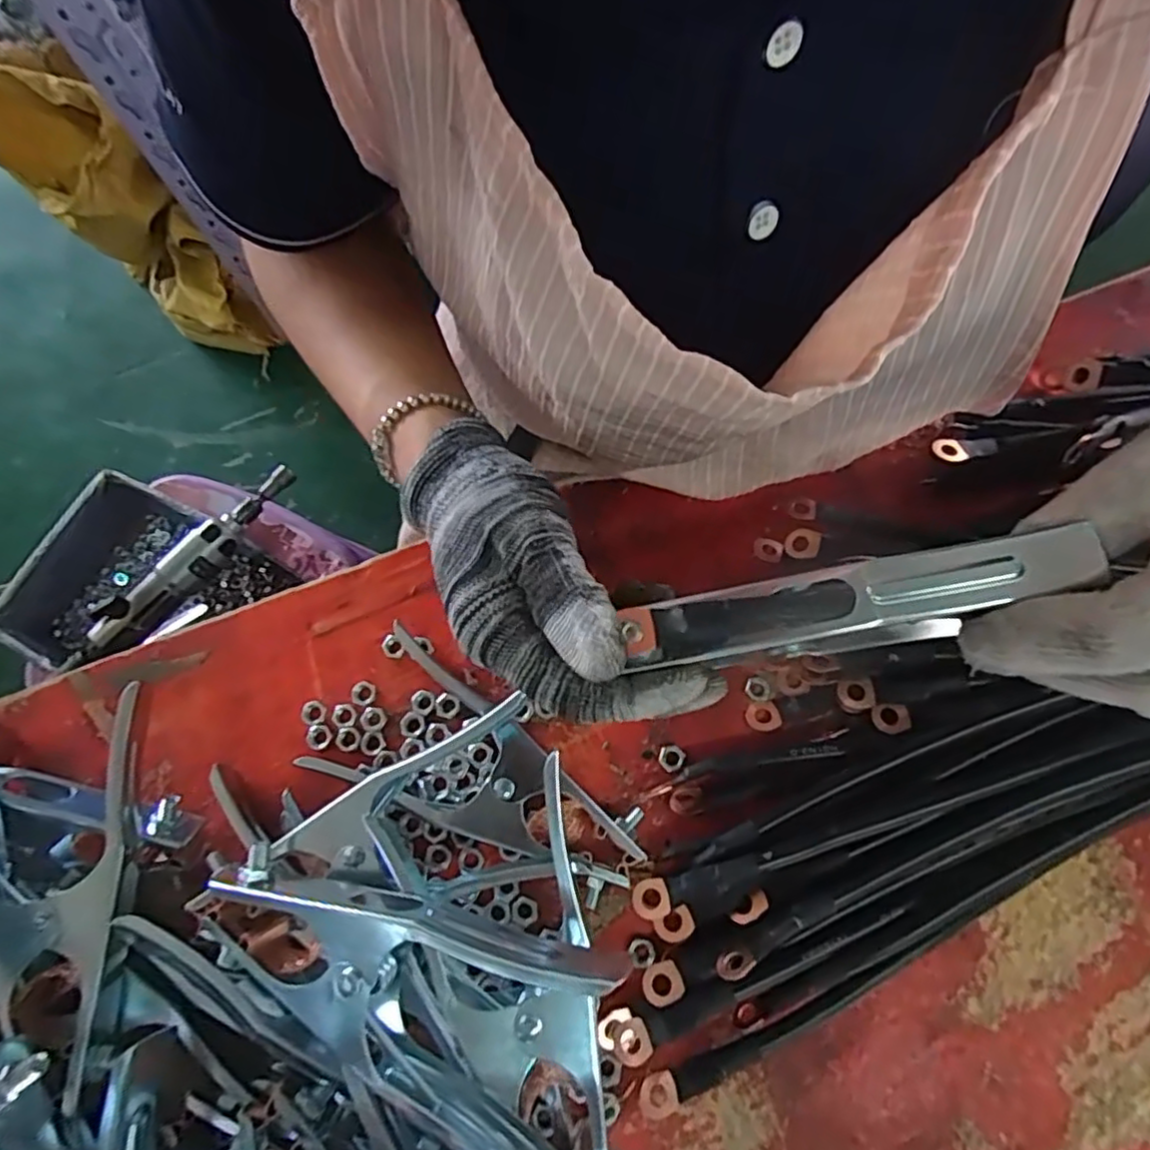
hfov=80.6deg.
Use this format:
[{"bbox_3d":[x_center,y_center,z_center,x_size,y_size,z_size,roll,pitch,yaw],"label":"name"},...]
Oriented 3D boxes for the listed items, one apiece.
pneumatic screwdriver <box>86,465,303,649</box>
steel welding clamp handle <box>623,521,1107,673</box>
[{"bbox_3d":[-0.344,-0.019,0.619,0.216,0.033,0.035,-43,76,-10],"label":"pneumatic screwdriver"},{"bbox_3d":[0.092,0.009,0.221,0.144,0.016,0.028,-11,72,-1],"label":"steel welding clamp handle"}]

